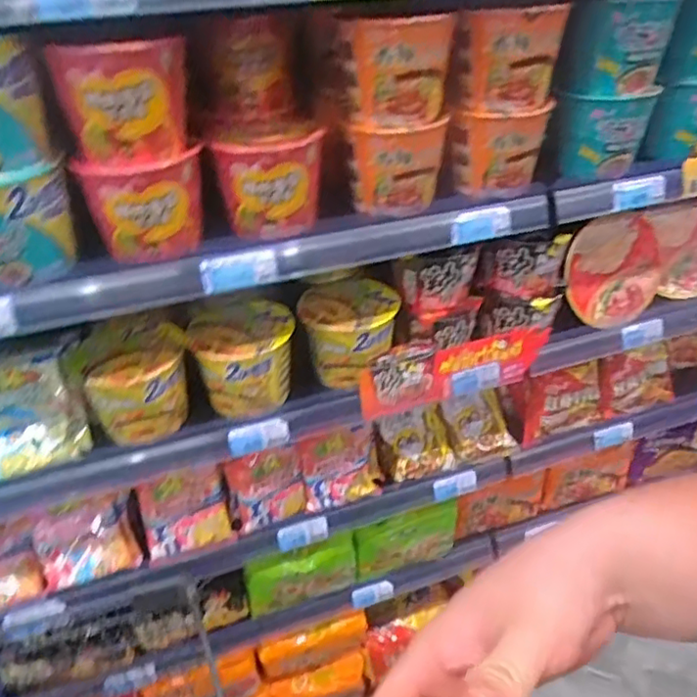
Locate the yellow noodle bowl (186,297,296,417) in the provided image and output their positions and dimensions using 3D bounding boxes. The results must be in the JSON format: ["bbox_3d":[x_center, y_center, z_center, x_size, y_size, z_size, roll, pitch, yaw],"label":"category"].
[{"bbox_3d":[-0.141,0.011,0.845,0.137,0.106,0.145,-5,35,-3],"label":"yellow noodle bowl"}]

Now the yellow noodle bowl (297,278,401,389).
[{"bbox_3d":[0.003,-0.021,0.882,0.135,0.104,0.122,3,36,8],"label":"yellow noodle bowl"}]

